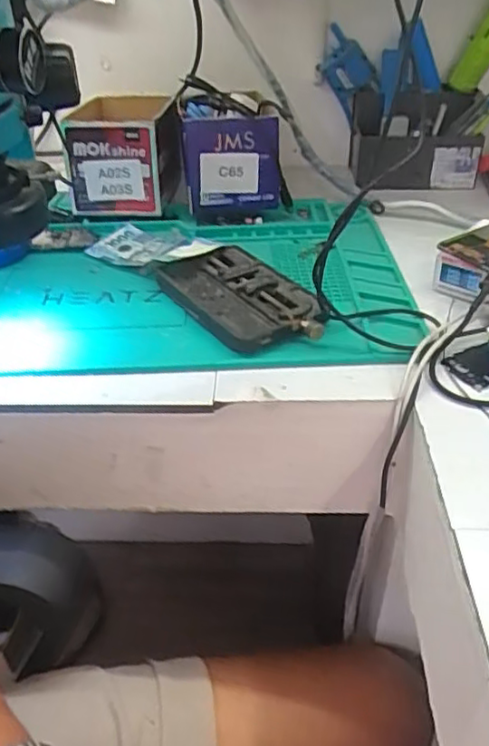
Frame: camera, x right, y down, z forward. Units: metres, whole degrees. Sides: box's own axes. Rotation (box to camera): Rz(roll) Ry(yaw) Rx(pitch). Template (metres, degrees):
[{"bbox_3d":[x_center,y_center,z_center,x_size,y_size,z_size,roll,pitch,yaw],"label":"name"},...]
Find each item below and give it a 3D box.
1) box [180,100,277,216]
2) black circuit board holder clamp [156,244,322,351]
[{"bbox_3d":[-0.014,-0.217,0.656,0.095,0.093,0.068,-5,37,-3],"label":"box"},{"bbox_3d":[-0.002,-0.063,0.530,0.083,0.018,0.152,-21,41,-23],"label":"black circuit board holder clamp"}]

